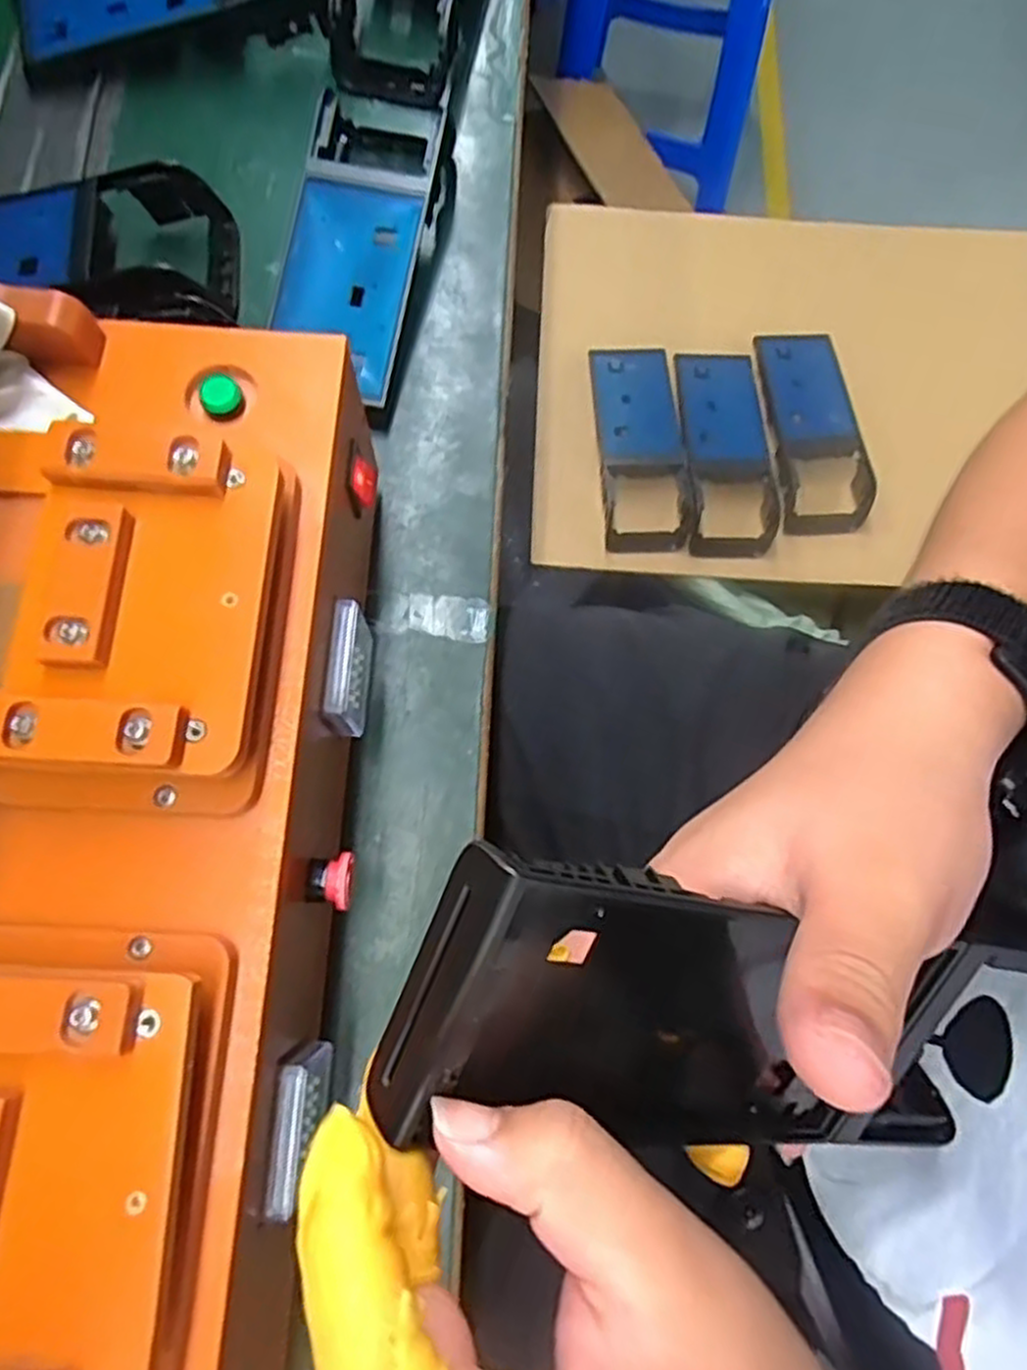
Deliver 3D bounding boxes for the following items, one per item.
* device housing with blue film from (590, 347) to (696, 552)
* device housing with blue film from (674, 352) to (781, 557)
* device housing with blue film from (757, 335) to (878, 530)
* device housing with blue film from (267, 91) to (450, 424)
[{"bbox_3d":[0.120,-0.235,0.737,0.082,0.028,0.216,-4,75,-2],"label":"device housing with blue film"},{"bbox_3d":[0.202,-0.228,0.732,0.079,0.024,0.211,-1,75,-1],"label":"device housing with blue film"},{"bbox_3d":[0.287,-0.251,0.744,0.082,0.018,0.210,-6,75,-2],"label":"device housing with blue film"},{"bbox_3d":[-0.094,-0.265,0.466,0.084,0.041,0.209,11,75,2],"label":"device housing with blue film"}]

